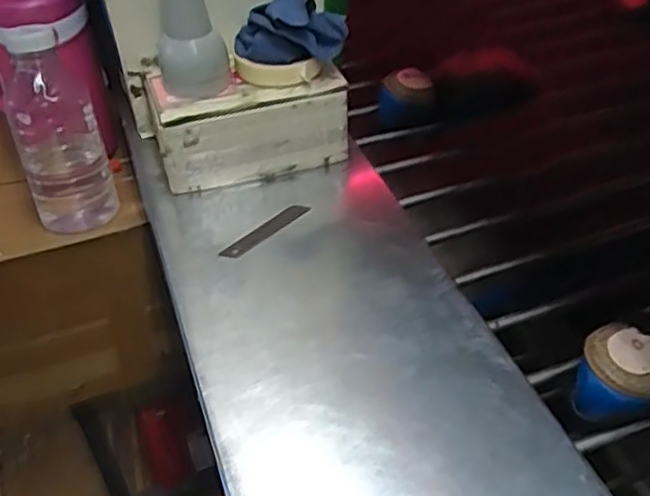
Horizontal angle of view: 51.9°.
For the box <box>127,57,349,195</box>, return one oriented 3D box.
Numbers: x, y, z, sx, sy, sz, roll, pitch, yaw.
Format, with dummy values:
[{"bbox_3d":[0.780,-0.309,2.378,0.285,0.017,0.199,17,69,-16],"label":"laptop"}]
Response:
[{"bbox_3d":[-0.094,-0.146,0.720,0.201,0.093,0.139,-15,43,-16],"label":"box"}]

